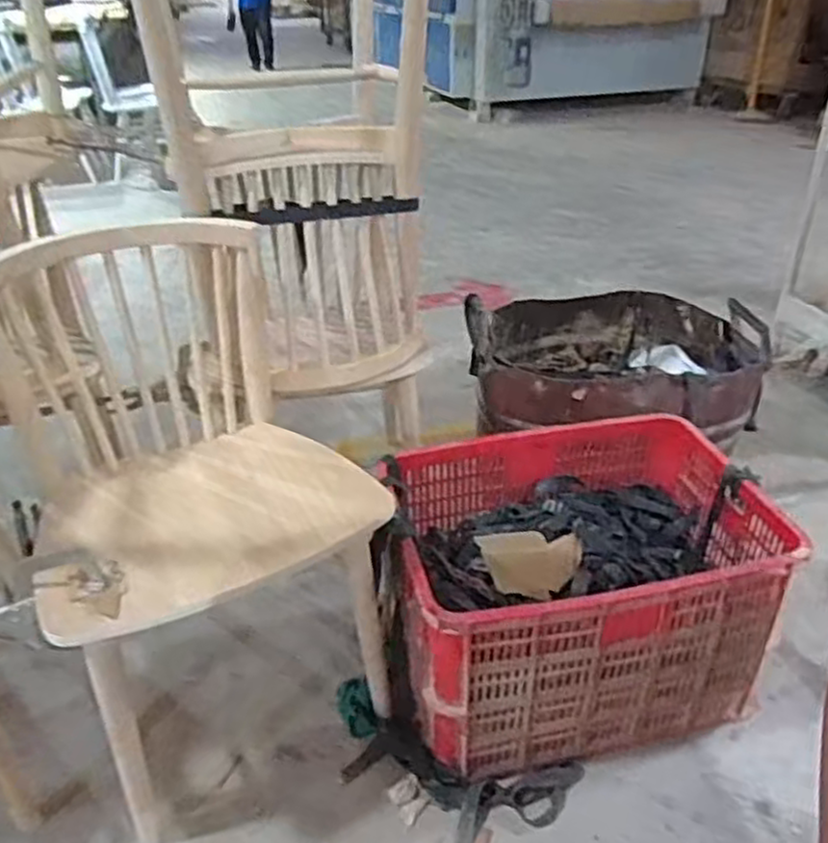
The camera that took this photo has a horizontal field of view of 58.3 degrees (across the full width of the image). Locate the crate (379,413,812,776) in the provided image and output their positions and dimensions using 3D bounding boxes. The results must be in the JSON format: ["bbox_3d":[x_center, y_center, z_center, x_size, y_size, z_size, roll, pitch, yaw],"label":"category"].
[{"bbox_3d":[0.269,0.280,1.324,0.607,0.374,0.451,-8,32,-11],"label":"crate"}]

